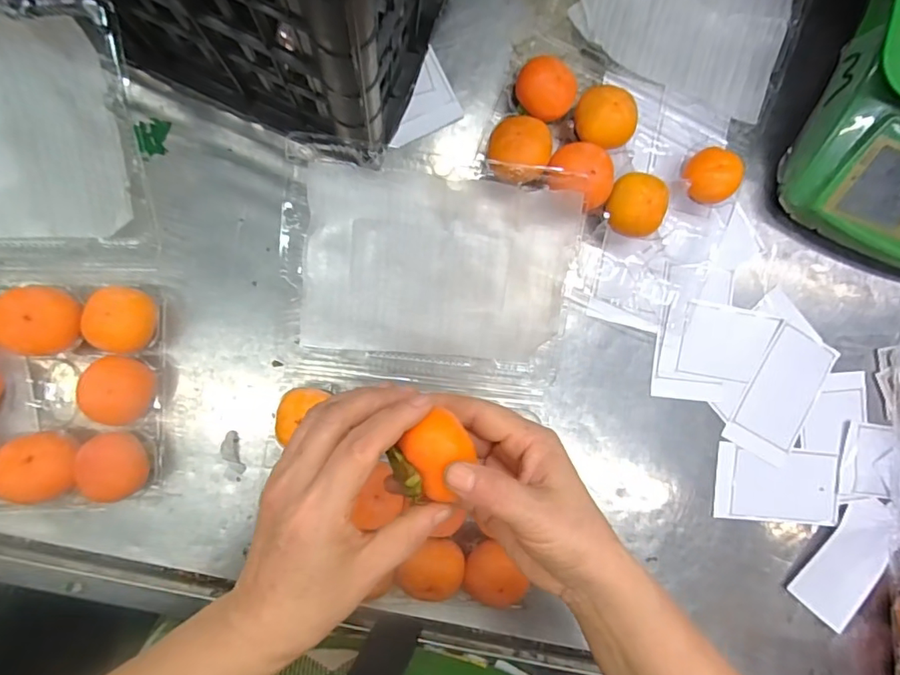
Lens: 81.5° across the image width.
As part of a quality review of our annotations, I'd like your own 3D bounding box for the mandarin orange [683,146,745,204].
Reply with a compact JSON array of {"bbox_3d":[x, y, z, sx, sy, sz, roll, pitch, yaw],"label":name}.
[{"bbox_3d":[0.221,-0.137,0.449,0.042,0.040,0.044,0,90,-6],"label":"mandarin orange"}]

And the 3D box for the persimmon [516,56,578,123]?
[{"bbox_3d":[0.076,-0.198,0.429,0.047,0.037,0.045,0,90,-6],"label":"persimmon"}]

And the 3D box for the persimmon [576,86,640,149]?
[{"bbox_3d":[0.126,-0.179,0.426,0.046,0.033,0.048,0,90,-6],"label":"persimmon"}]

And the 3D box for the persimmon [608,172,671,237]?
[{"bbox_3d":[0.154,-0.109,0.442,0.048,0.043,0.049,0,90,-6],"label":"persimmon"}]

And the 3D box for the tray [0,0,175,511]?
[{"bbox_3d":[-0.342,-0.048,0.377,0.244,0.081,0.348,0,90,-6],"label":"tray"}]

